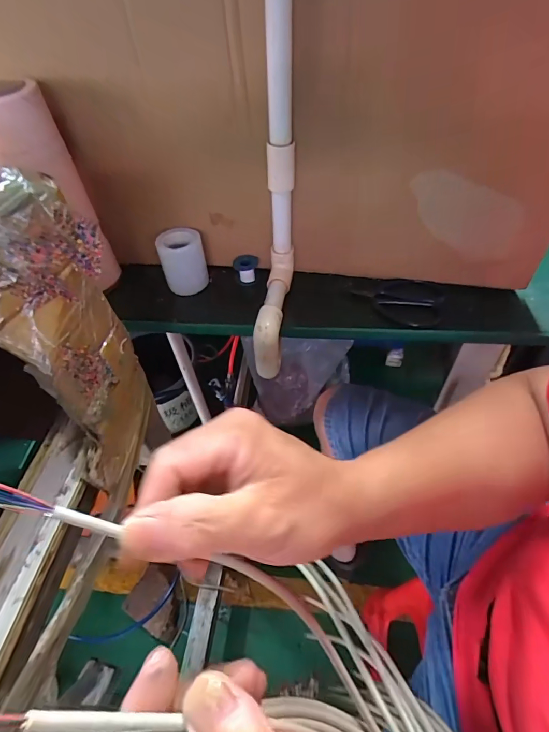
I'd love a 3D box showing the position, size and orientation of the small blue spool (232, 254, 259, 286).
[{"bbox_3d":[-0.034,-0.118,0.490,0.026,0.025,0.031,5,52,9],"label":"small blue spool"}]

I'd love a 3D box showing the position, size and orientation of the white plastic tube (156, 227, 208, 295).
[{"bbox_3d":[-0.108,-0.127,0.480,0.051,0.064,0.048,-9,51,-3],"label":"white plastic tube"}]

